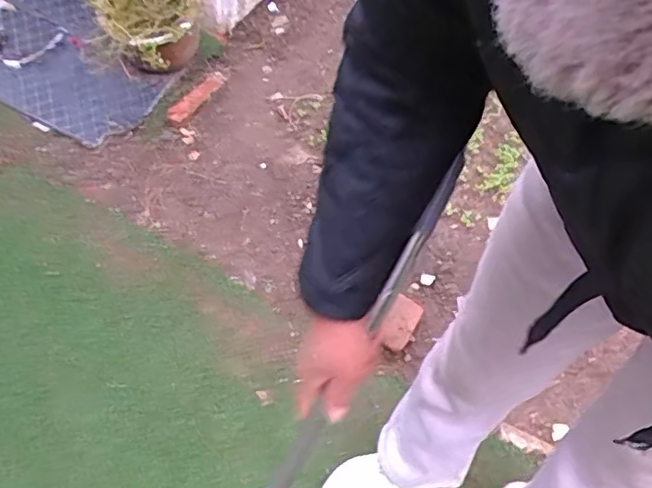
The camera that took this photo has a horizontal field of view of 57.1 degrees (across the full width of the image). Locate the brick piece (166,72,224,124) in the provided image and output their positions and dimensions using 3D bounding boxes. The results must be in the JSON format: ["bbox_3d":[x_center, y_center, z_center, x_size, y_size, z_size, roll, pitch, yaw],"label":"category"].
[{"bbox_3d":[-0.361,-0.424,1.706,0.059,0.032,0.245,29,56,15],"label":"brick piece"}]

